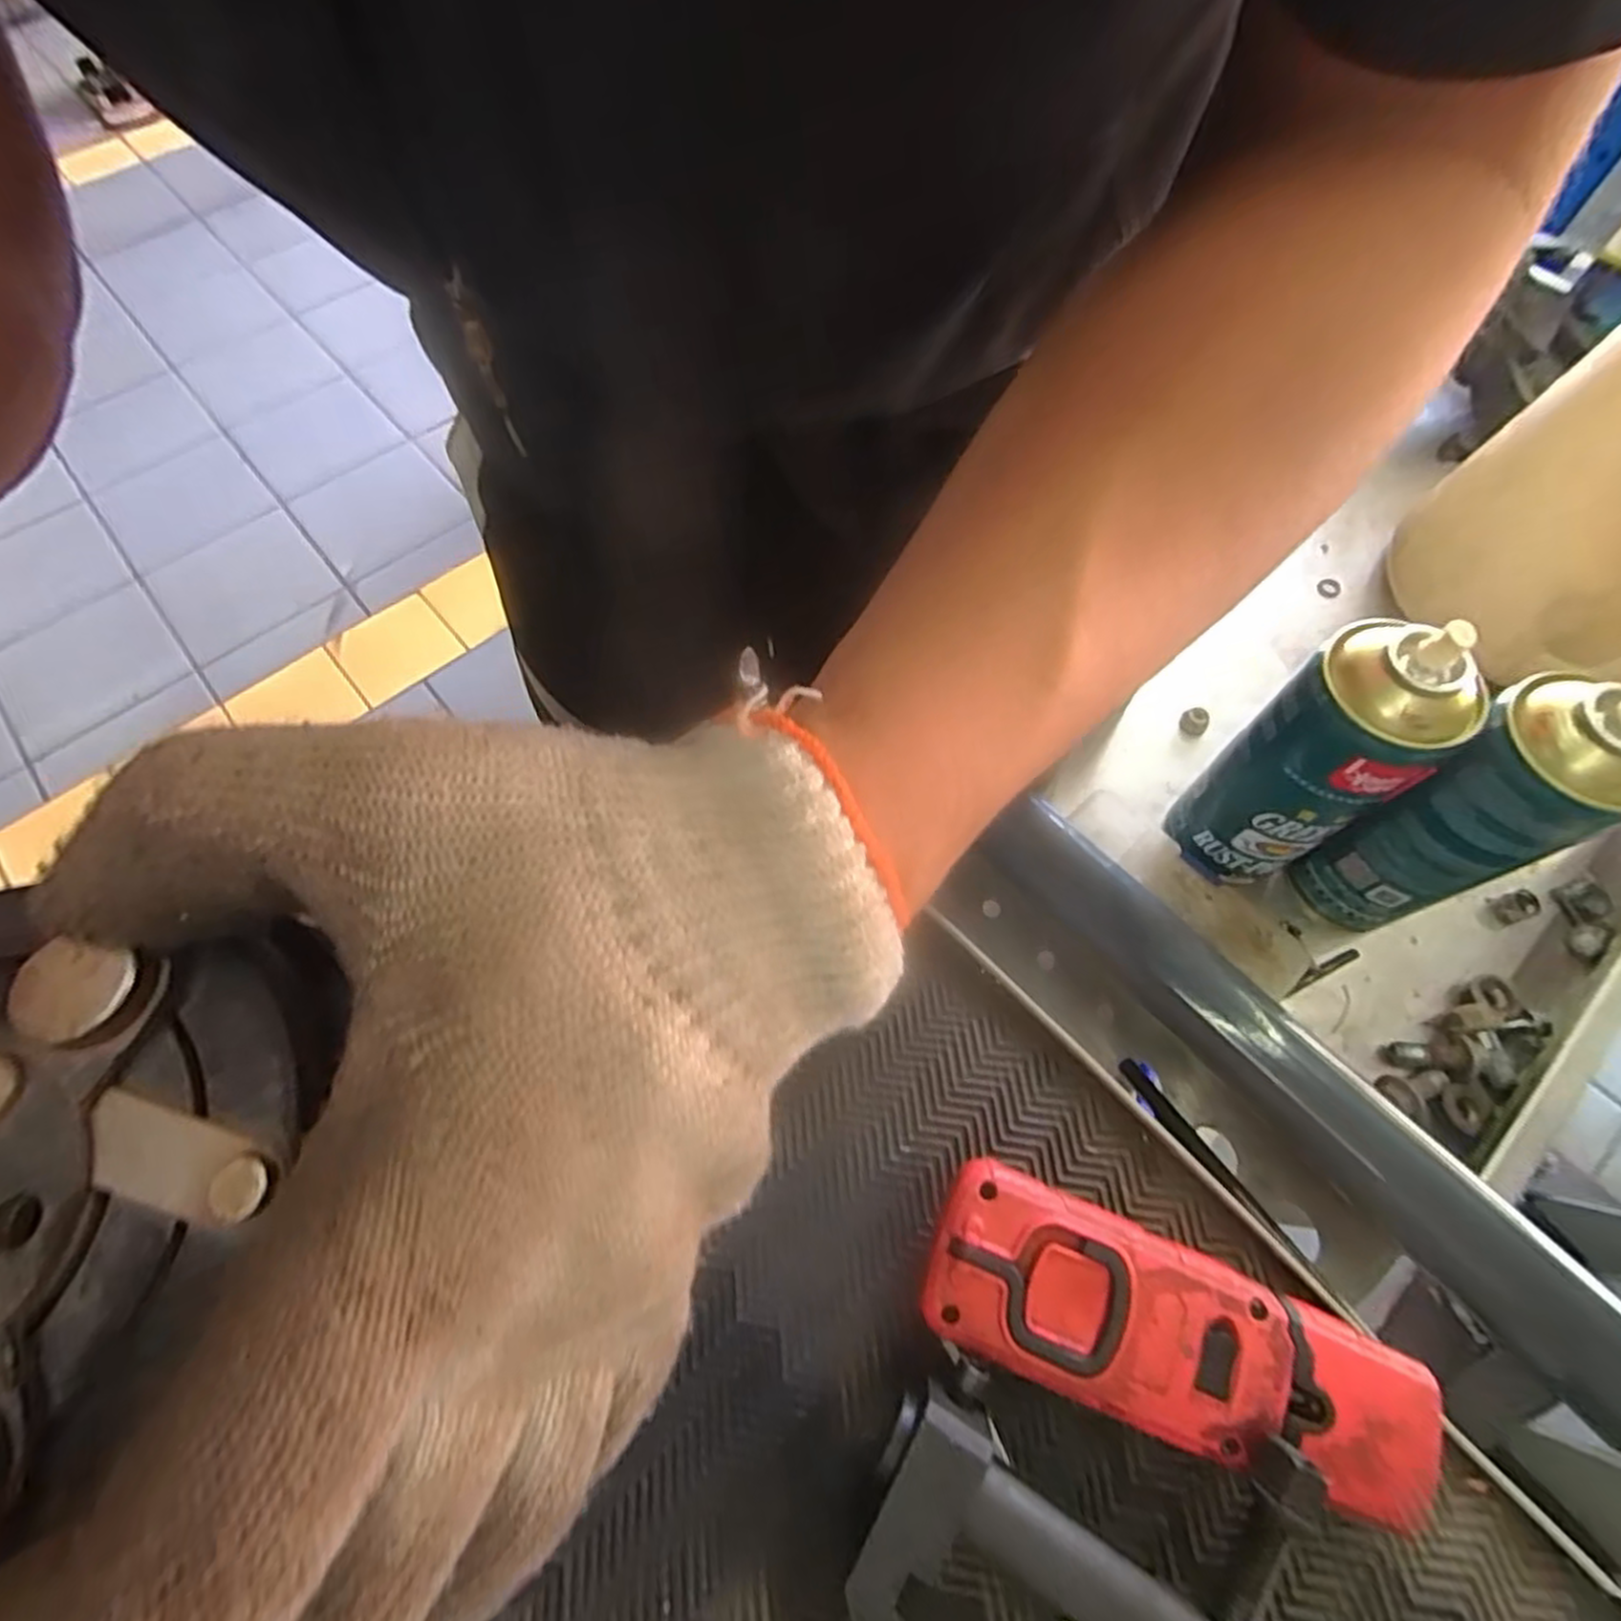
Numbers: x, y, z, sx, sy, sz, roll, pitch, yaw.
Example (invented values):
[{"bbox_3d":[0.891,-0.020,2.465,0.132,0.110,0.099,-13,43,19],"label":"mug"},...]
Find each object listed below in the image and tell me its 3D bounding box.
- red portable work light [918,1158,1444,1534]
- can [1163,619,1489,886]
[{"bbox_3d":[0.117,0.176,0.255,0.155,0.035,0.055,21,66,11],"label":"red portable work light"},{"bbox_3d":[0.233,-0.021,0.356,0.063,0.152,0.064,-35,68,-15],"label":"can"}]

